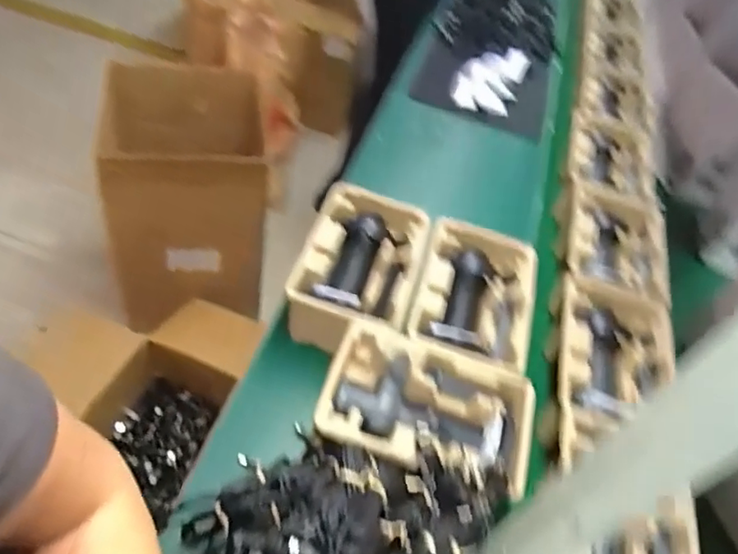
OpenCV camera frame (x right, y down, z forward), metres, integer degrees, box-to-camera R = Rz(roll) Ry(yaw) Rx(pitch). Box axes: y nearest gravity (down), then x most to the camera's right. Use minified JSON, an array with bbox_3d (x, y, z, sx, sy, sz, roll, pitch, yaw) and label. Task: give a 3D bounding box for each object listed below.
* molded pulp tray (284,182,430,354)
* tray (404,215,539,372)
[{"bbox_3d":[-0.010,-0.015,0.795,0.148,0.099,0.223,13,52,4],"label":"molded pulp tray"},{"bbox_3d":[0.142,0.029,0.773,0.155,0.070,0.216,15,52,6],"label":"tray"}]

